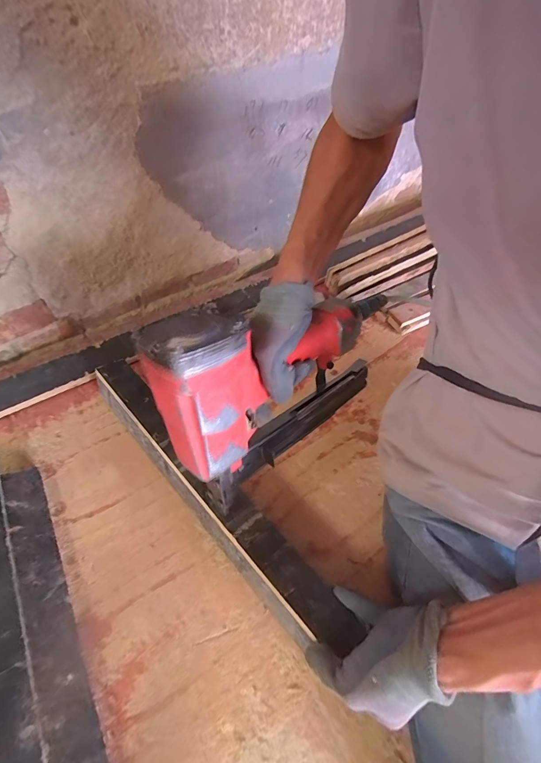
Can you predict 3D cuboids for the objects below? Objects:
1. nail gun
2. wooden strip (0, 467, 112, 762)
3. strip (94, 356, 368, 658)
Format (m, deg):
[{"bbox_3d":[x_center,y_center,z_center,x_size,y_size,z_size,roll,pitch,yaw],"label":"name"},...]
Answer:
[{"bbox_3d":[0.014,-0.018,0.401,0.084,0.236,0.294,37,61,27],"label":"nail gun"},{"bbox_3d":[-0.215,0.295,0.358,0.051,0.008,0.486,-6,47,-41],"label":"wooden strip"},{"bbox_3d":[-0.096,0.130,0.470,0.062,0.053,0.493,-37,61,-25],"label":"strip"}]

